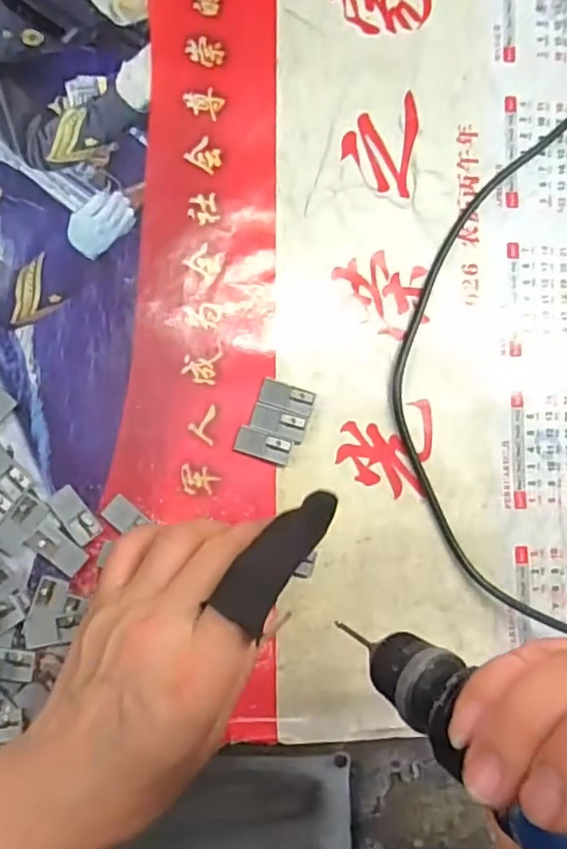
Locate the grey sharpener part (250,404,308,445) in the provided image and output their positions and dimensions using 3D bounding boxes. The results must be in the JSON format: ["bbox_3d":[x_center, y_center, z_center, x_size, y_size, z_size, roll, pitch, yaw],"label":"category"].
[{"bbox_3d":[-0.001,-0.001,0.321,0.028,0.004,0.014,16,84,-6],"label":"grey sharpener part"}]

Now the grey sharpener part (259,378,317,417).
[{"bbox_3d":[0.003,-0.014,0.323,0.028,0.004,0.013,18,84,-6],"label":"grey sharpener part"}]

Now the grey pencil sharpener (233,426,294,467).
[{"bbox_3d":[-0.009,0.011,0.319,0.029,0.004,0.013,20,83,-6],"label":"grey pencil sharpener"}]

